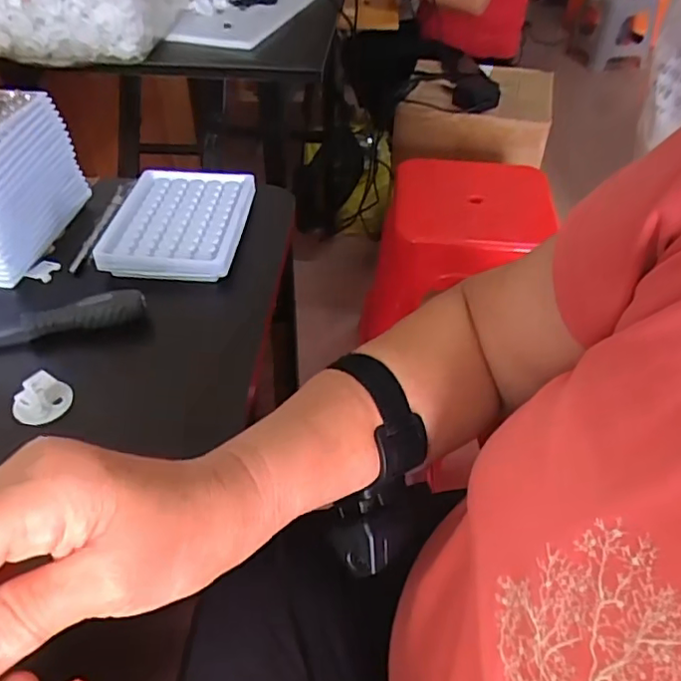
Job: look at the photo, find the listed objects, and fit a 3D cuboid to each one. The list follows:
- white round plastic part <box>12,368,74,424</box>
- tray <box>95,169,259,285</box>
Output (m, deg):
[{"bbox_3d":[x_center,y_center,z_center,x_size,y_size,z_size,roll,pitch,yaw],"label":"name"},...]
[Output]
[{"bbox_3d":[-0.179,0.033,0.351,0.022,0.022,0.031,28,51,24],"label":"white round plastic part"},{"bbox_3d":[-0.131,-0.098,0.477,0.100,0.019,0.132,4,45,2],"label":"tray"}]

